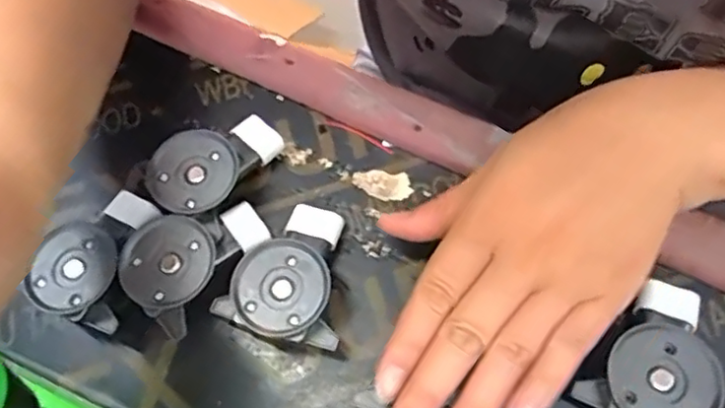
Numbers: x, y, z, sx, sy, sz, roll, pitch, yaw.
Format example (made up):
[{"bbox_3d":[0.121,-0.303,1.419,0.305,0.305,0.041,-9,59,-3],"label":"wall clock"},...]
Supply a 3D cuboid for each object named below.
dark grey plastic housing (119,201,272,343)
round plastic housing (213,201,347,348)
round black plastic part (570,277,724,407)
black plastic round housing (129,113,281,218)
[{"bbox_3d":[-0.080,0.024,0.295,0.044,0.026,0.066,32,74,16],"label":"dark grey plastic housing"},{"bbox_3d":[-0.028,0.032,0.288,0.050,0.028,0.066,22,71,13],"label":"round plastic housing"},{"bbox_3d":[0.123,0.063,0.262,0.052,0.029,0.066,17,70,11],"label":"round black plastic part"},{"bbox_3d":[-0.073,-0.019,0.312,0.040,0.028,0.066,40,76,18],"label":"black plastic round housing"}]

